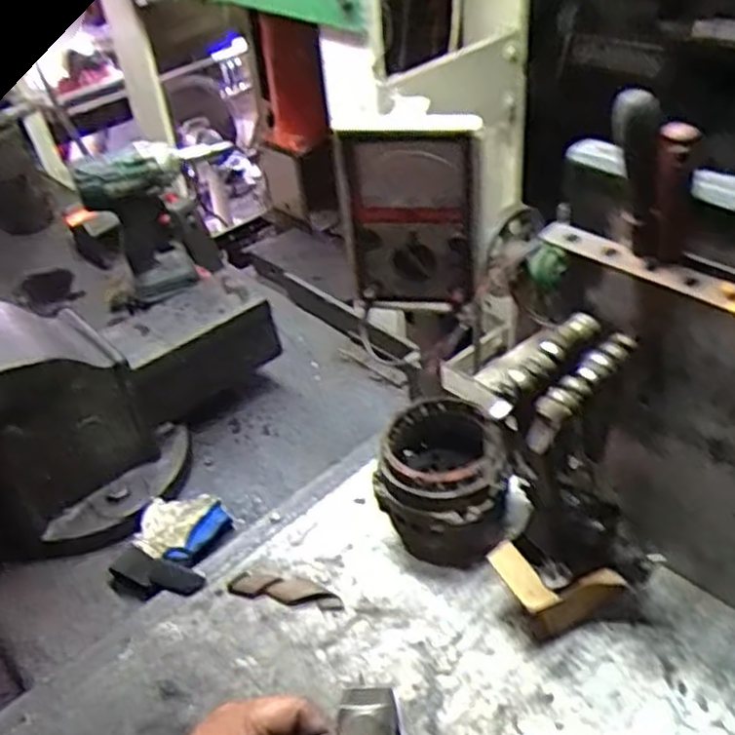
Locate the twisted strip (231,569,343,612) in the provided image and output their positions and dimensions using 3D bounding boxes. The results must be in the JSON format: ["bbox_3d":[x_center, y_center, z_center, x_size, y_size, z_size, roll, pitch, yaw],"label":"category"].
[{"bbox_3d":[-0.080,0.223,0.783,0.117,0.007,0.033,7,42,16],"label":"twisted strip"}]

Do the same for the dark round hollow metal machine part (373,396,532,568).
[{"bbox_3d":[0.086,0.113,0.794,0.128,0.128,0.137,-4,40,3],"label":"dark round hollow metal machine part"}]

